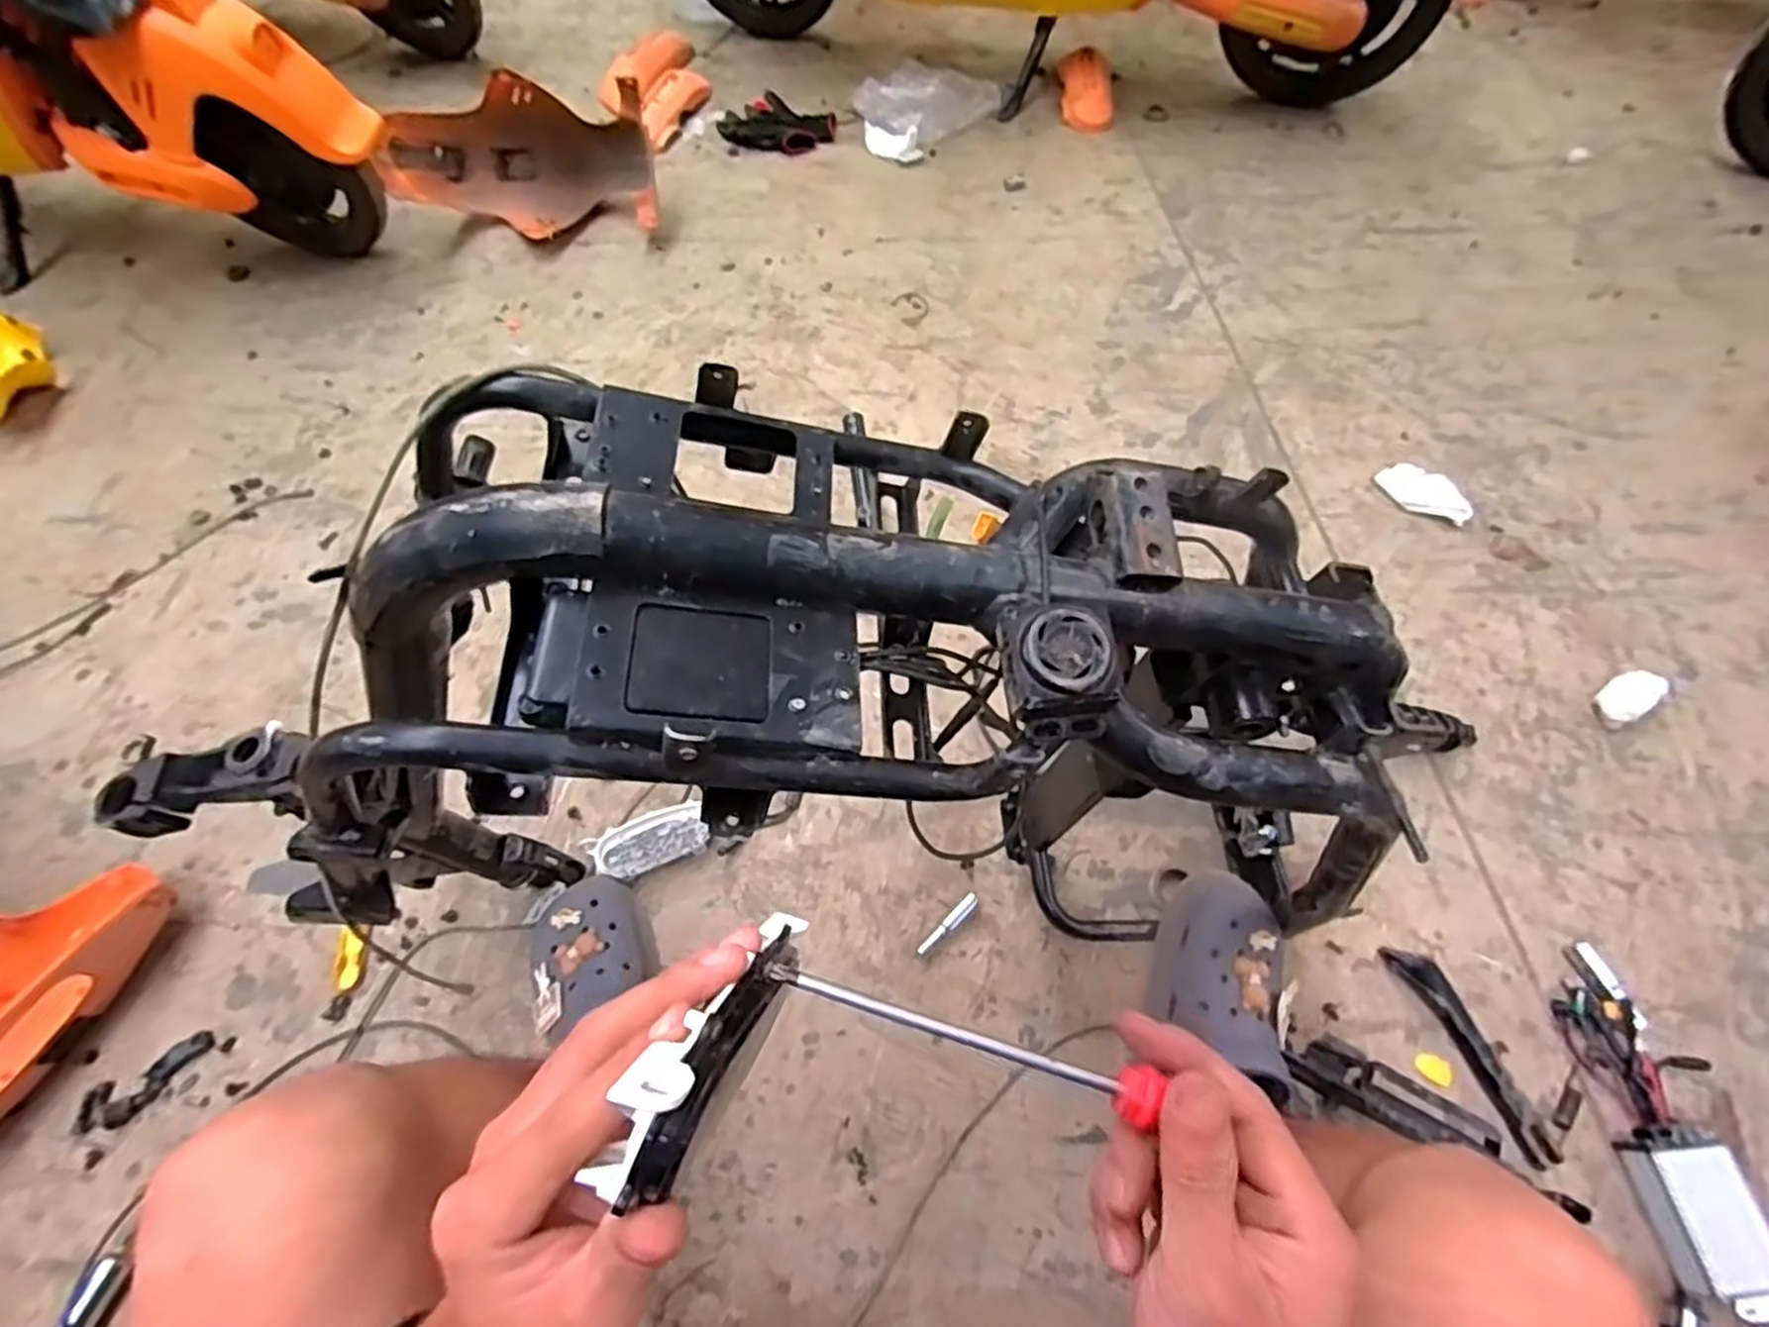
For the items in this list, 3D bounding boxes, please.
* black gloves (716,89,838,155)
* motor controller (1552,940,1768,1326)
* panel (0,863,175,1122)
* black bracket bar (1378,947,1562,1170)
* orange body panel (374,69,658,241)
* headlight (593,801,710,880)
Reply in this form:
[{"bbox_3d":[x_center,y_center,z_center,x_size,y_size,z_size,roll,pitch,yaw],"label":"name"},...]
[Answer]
[{"bbox_3d":[-0.211,-1.085,1.560,0.220,0.026,0.177,30,67,17],"label":"black gloves"},{"bbox_3d":[0.683,0.396,0.683,0.134,0.057,0.281,5,62,5],"label":"motor controller"},{"bbox_3d":[-0.831,0.318,0.728,0.149,0.107,0.286,19,64,12],"label":"panel"},{"bbox_3d":[0.535,0.353,0.712,0.030,0.030,0.192,-21,63,-9],"label":"black bracket bar"},{"bbox_3d":[-0.622,-0.885,1.367,0.443,0.186,0.193,0,62,2],"label":"orange body panel"},{"bbox_3d":[-0.245,0.188,0.825,0.130,0.040,0.064,-14,62,-6],"label":"headlight"}]

